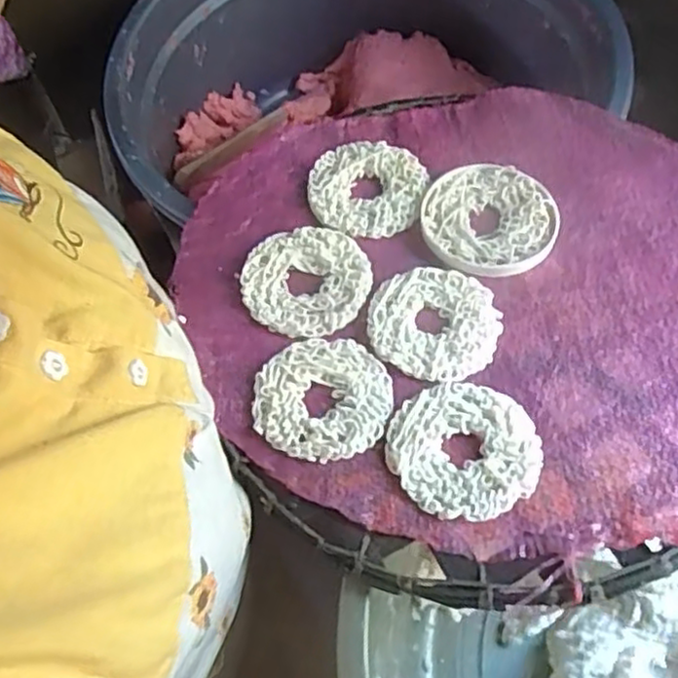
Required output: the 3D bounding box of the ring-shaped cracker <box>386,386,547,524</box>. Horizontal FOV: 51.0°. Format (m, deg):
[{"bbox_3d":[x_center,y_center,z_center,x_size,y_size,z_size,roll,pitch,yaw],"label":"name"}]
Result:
[{"bbox_3d":[0.069,0.060,0.392,0.078,0.007,0.079,-2,60,4],"label":"ring-shaped cracker"}]

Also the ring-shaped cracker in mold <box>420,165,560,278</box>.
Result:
[{"bbox_3d":[0.098,-0.080,0.470,0.087,0.010,0.084,-2,60,4],"label":"ring-shaped cracker in mold"}]

